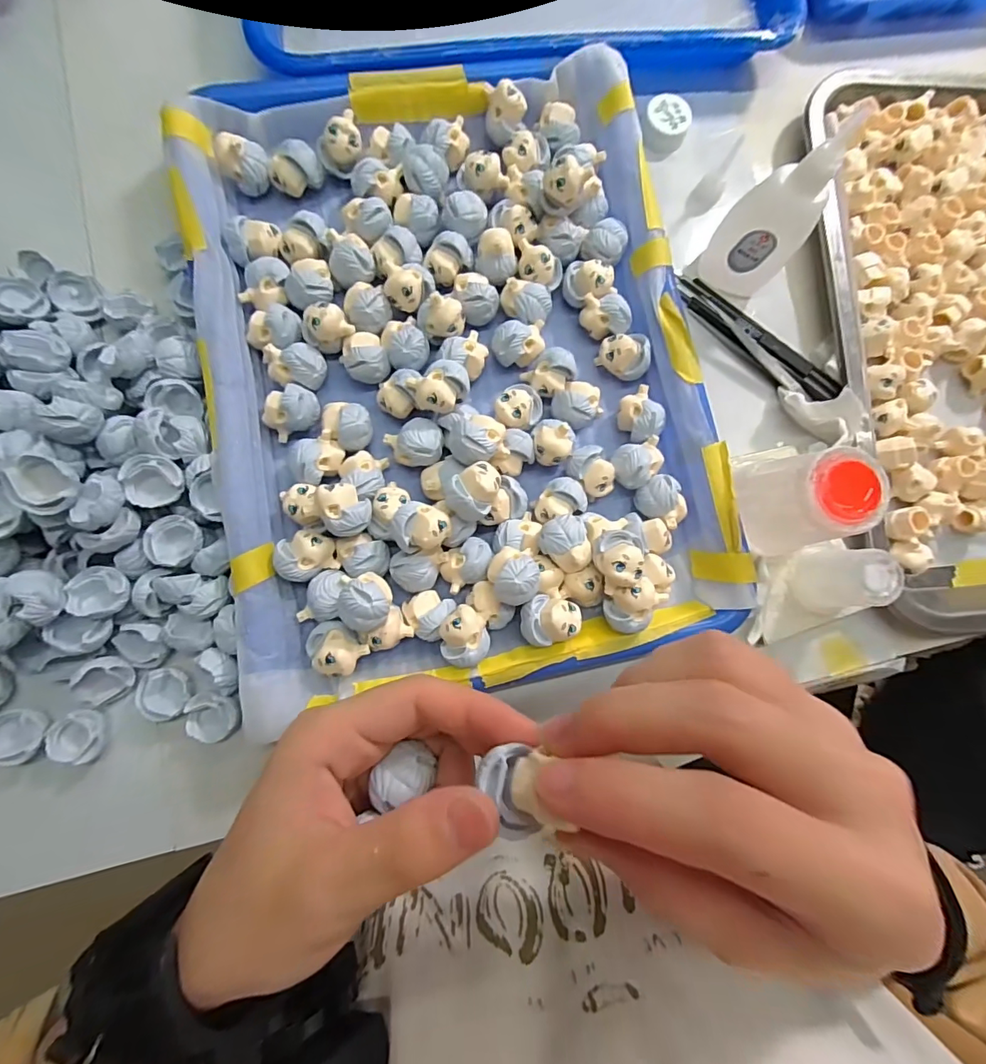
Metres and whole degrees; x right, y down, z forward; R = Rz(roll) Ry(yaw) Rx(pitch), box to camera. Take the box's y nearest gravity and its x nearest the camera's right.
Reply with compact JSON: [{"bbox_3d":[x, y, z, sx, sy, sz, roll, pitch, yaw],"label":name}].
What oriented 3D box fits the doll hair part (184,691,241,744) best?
[{"bbox_3d":[-0.135,0.090,0.227,0.025,0.009,0.023,4,83,-4],"label":"doll hair part"}]

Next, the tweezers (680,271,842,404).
[{"bbox_3d":[0.158,-0.117,0.282,0.113,0.012,0.022,42,82,1],"label":"tweezers"}]

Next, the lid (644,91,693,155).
[{"bbox_3d":[0.108,-0.255,0.294,0.028,0.013,0.030,1,84,-4],"label":"lid"}]

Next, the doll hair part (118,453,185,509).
[{"bbox_3d":[-0.156,-0.024,0.216,0.023,0.011,0.023,-17,85,-6],"label":"doll hair part"}]

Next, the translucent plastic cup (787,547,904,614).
[{"bbox_3d":[0.184,0.026,0.252,0.032,0.044,0.034,1,84,-4],"label":"translucent plastic cup"}]

